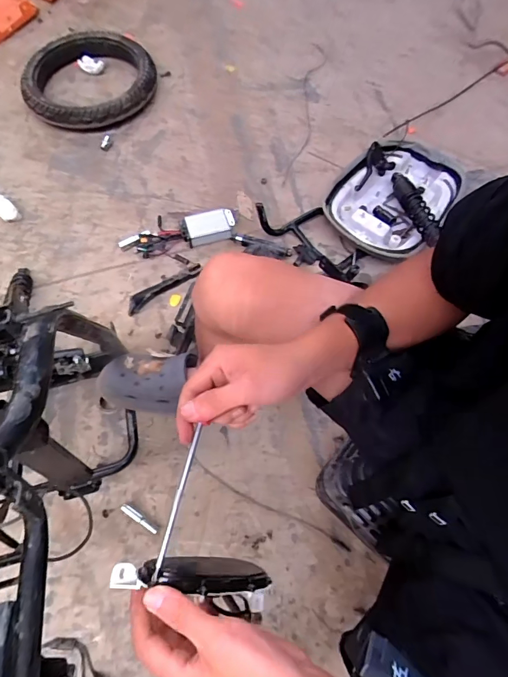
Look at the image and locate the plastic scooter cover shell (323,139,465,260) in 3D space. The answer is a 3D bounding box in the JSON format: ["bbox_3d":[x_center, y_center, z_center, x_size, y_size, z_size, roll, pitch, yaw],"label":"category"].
[{"bbox_3d":[0.357,-0.372,1.054,0.264,0.058,0.389,35,70,13],"label":"plastic scooter cover shell"}]

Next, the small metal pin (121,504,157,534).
[{"bbox_3d":[-0.211,0.333,0.773,0.079,0.015,0.015,31,69,11],"label":"small metal pin"}]

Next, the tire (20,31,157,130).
[{"bbox_3d":[-0.471,-0.742,1.204,0.344,0.070,0.359,1,66,-2],"label":"tire"}]

